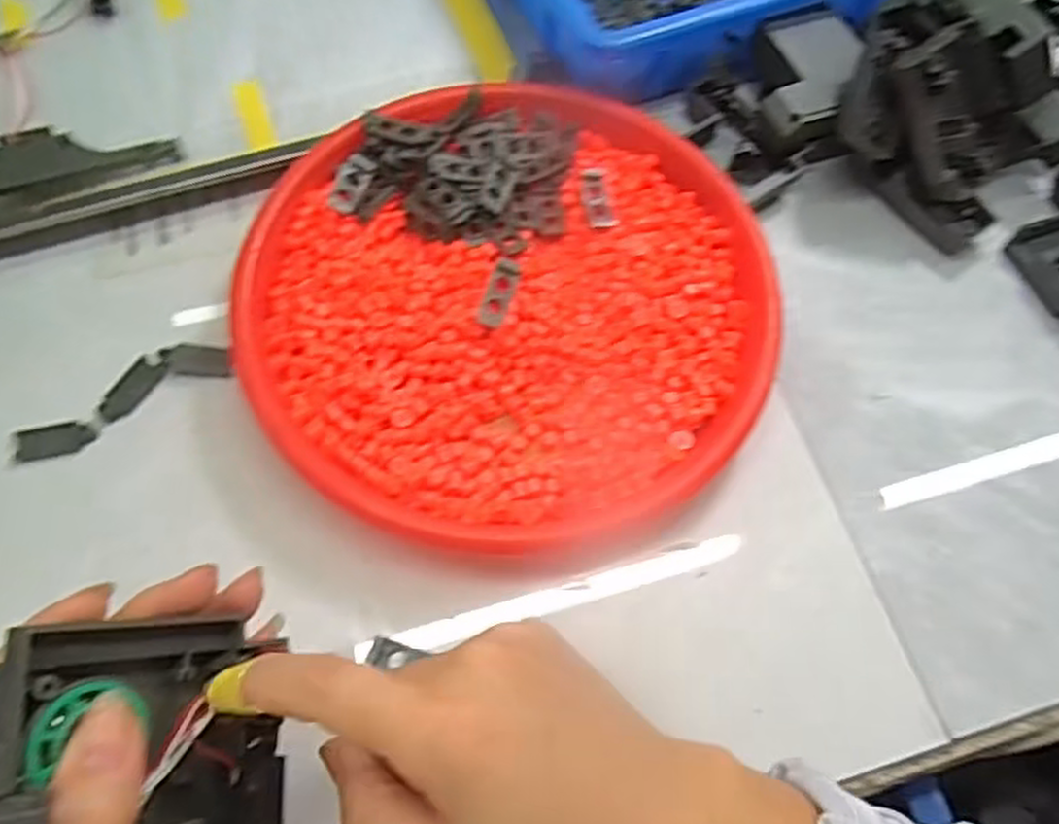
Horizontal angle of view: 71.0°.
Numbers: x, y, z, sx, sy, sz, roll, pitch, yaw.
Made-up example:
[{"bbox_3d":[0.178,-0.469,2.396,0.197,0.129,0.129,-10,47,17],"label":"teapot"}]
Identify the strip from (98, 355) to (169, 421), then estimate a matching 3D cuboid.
[{"bbox_3d":[-0.190,-0.012,0.356,0.014,0.005,0.037,30,69,11],"label":"strip"}]

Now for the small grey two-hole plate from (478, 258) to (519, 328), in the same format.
[{"bbox_3d":[-0.015,-0.058,0.359,0.012,0.005,0.034,18,80,6],"label":"small grey two-hole plate"}]

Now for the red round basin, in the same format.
[{"bbox_3d":[-0.009,-0.054,0.367,0.243,0.033,0.236,1,67,-1],"label":"red round basin"}]

